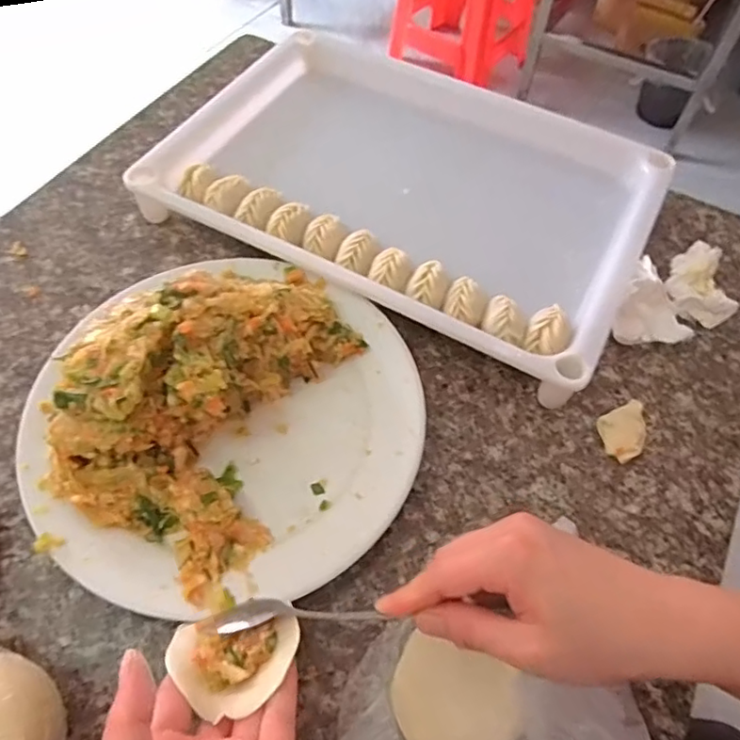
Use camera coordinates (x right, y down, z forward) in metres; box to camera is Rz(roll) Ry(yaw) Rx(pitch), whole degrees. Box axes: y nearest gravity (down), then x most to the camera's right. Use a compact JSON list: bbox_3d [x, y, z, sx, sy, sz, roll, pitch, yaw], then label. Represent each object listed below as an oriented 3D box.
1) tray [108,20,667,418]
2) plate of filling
[{"bbox_3d":[0.031,-0.150,0.483,0.375,0.042,0.247,26,61,13],"label":"tray"},{"bbox_3d":[-0.084,0.020,0.350,0.238,0.078,0.217,1,58,-2],"label":"plate of filling"}]

